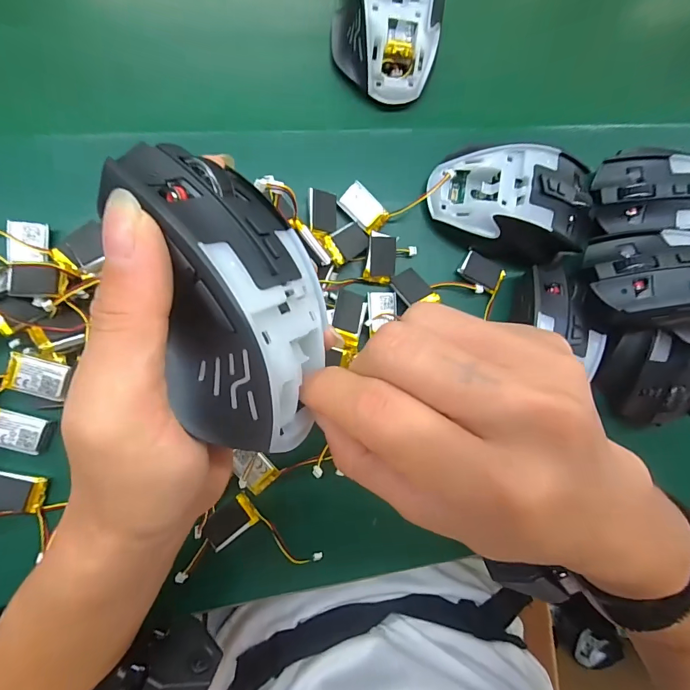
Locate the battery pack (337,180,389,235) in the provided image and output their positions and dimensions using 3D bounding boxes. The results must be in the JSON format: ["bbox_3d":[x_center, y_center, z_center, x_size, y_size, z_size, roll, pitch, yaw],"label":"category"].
[{"bbox_3d":[0.013,-0.089,0.262,0.031,0.004,0.020,43,82,-5],"label":"battery pack"}]

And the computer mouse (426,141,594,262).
[{"bbox_3d":[0.113,-0.094,0.266,0.109,0.035,0.065,2,87,-9],"label":"computer mouse"}]

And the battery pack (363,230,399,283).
[{"bbox_3d":[0.024,-0.057,0.262,0.020,0.008,0.031,9,86,-8],"label":"battery pack"}]

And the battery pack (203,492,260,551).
[{"bbox_3d":[-0.069,0.108,0.242,0.030,0.010,0.019,-35,93,-9],"label":"battery pack"}]

